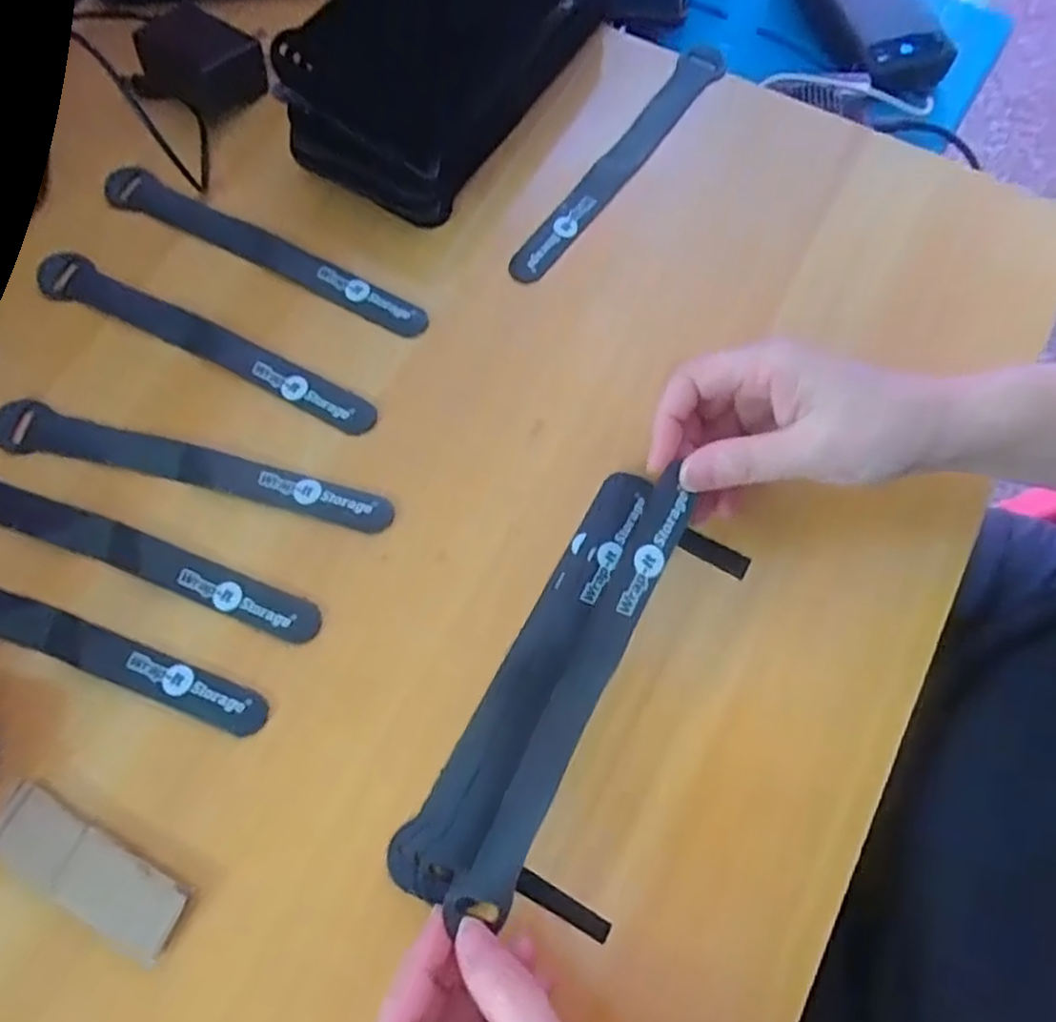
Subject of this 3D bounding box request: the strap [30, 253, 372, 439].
[{"bbox_3d":[-0.172,-0.089,0.367,0.212,0.004,0.024,27,76,12],"label":"strap"}]

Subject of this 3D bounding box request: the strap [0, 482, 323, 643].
[{"bbox_3d":[-0.197,0.017,0.337,0.215,0.004,0.024,18,72,9],"label":"strap"}]

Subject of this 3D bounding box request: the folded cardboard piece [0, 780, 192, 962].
[{"bbox_3d":[-0.181,0.144,0.287,0.091,0.008,0.028,27,73,12],"label":"folded cardboard piece"}]

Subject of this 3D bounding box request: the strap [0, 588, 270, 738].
[{"bbox_3d":[-0.219,0.057,0.327,0.218,0.006,0.026,16,71,8],"label":"strap"}]

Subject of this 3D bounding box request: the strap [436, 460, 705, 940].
[{"bbox_3d":[0.023,0.070,0.283,0.018,0.022,0.184,26,82,11],"label":"strap"}]

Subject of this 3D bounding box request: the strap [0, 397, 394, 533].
[{"bbox_3d":[-0.172,-0.023,0.350,0.217,0.004,0.026,16,71,8],"label":"strap"}]

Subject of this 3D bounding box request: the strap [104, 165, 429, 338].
[{"bbox_3d":[-0.149,-0.143,0.386,0.216,0.006,0.024,29,80,14],"label":"strap"}]

